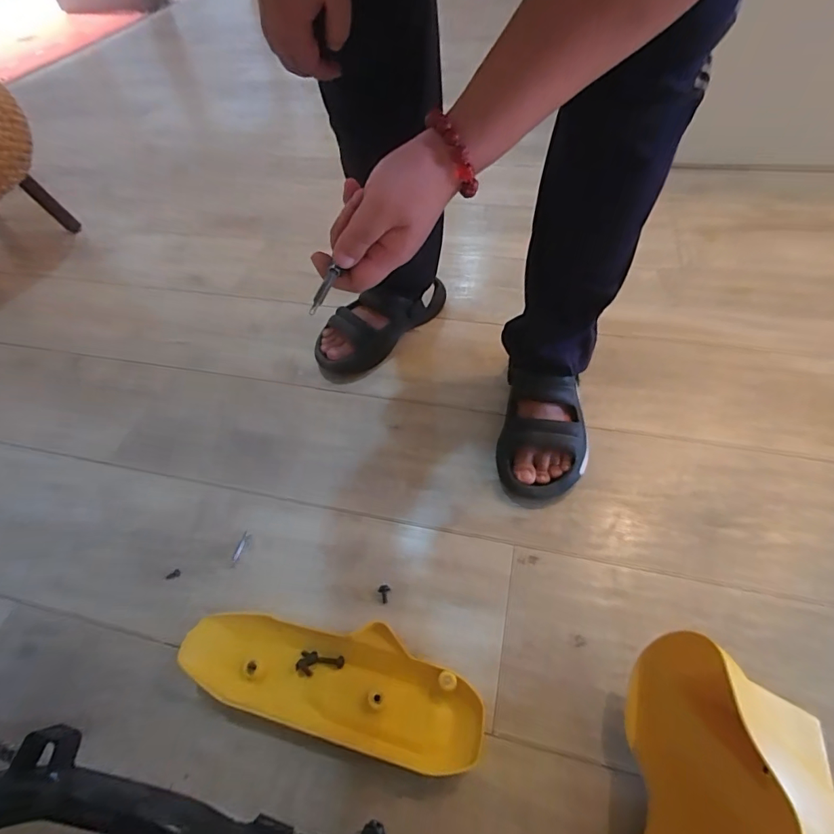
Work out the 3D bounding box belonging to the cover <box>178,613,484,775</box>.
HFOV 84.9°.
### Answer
[{"bbox_3d":[-0.087,0.266,0.469,0.304,0.042,0.104,9,53,13],"label":"cover"}]

